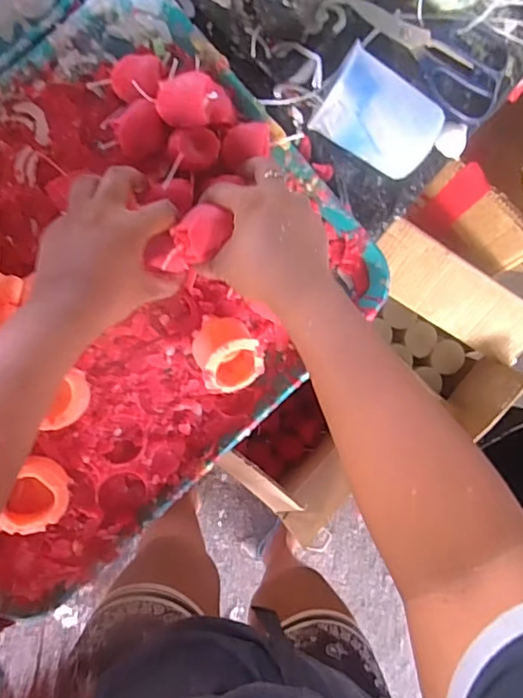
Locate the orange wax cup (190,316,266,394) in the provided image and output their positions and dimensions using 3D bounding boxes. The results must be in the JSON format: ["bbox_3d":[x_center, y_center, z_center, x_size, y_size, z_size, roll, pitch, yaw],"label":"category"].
[{"bbox_3d":[-0.028,0.003,0.444,0.052,0.050,0.063,-22,94,-7],"label":"orange wax cup"}]

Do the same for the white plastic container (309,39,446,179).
[{"bbox_3d":[0.102,-0.198,0.453,0.102,0.063,0.069,28,87,-8],"label":"white plastic container"}]

